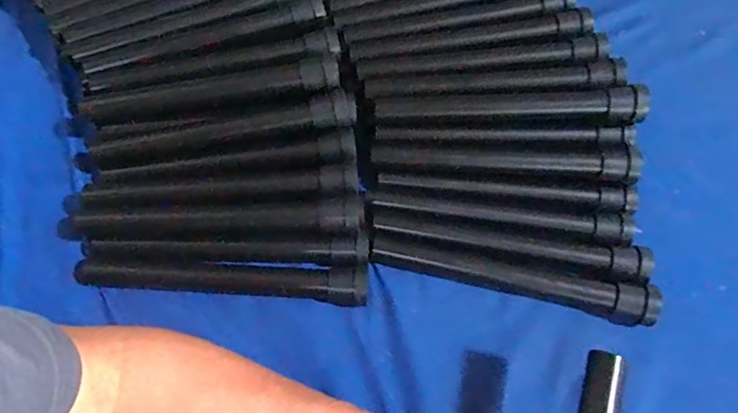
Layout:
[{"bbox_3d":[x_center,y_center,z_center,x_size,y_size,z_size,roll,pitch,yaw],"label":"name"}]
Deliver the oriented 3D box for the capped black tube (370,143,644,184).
[{"bbox_3d":[0.127,-0.046,0.468,0.244,0.035,0.031,4,60,1],"label":"capped black tube"}]

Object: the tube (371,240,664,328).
[{"bbox_3d":[0.124,0.062,0.435,0.243,0.031,0.028,13,60,6],"label":"tube"}]

